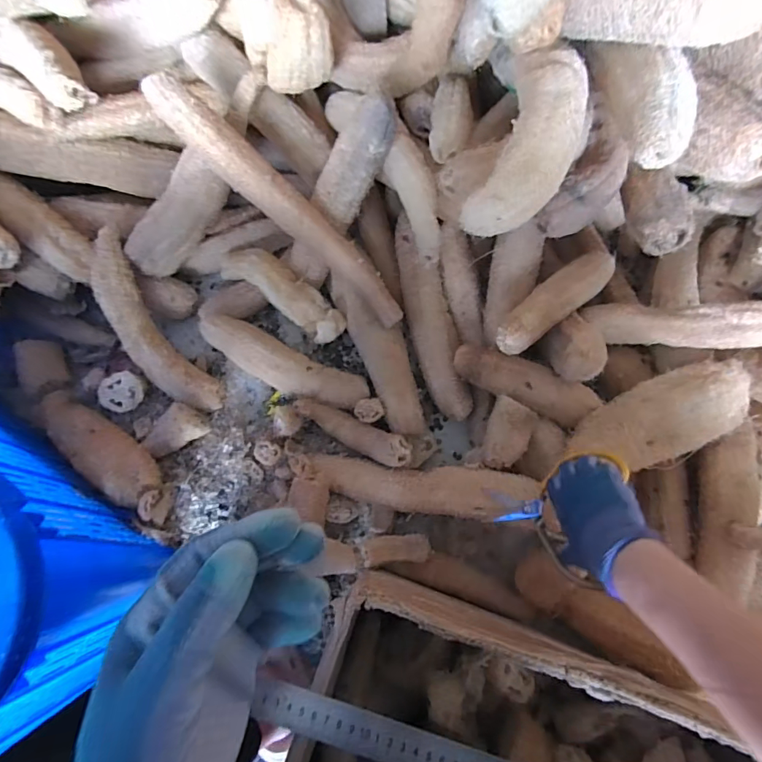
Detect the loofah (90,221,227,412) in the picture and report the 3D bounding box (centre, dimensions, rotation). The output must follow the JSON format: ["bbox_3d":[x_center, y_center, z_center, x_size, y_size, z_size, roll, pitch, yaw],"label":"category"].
[{"bbox_3d":[-0.366,-0.078,0.704,0.087,0.052,0.312,-32,100,-9],"label":"loofah"}]

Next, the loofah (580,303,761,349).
[{"bbox_3d":[0.435,-0.077,0.597,0.298,0.046,0.057,3,68,36],"label":"loofah"}]

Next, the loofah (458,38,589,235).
[{"bbox_3d":[0.170,-0.276,0.492,0.096,0.075,0.236,19,85,8],"label":"loofah"}]

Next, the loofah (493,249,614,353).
[{"bbox_3d":[0.250,-0.115,0.640,0.271,0.042,0.063,-37,73,-26],"label":"loofah"}]

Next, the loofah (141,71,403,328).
[{"bbox_3d":[-0.128,-0.237,0.632,0.435,0.052,0.057,41,74,-22],"label":"loofah"}]

